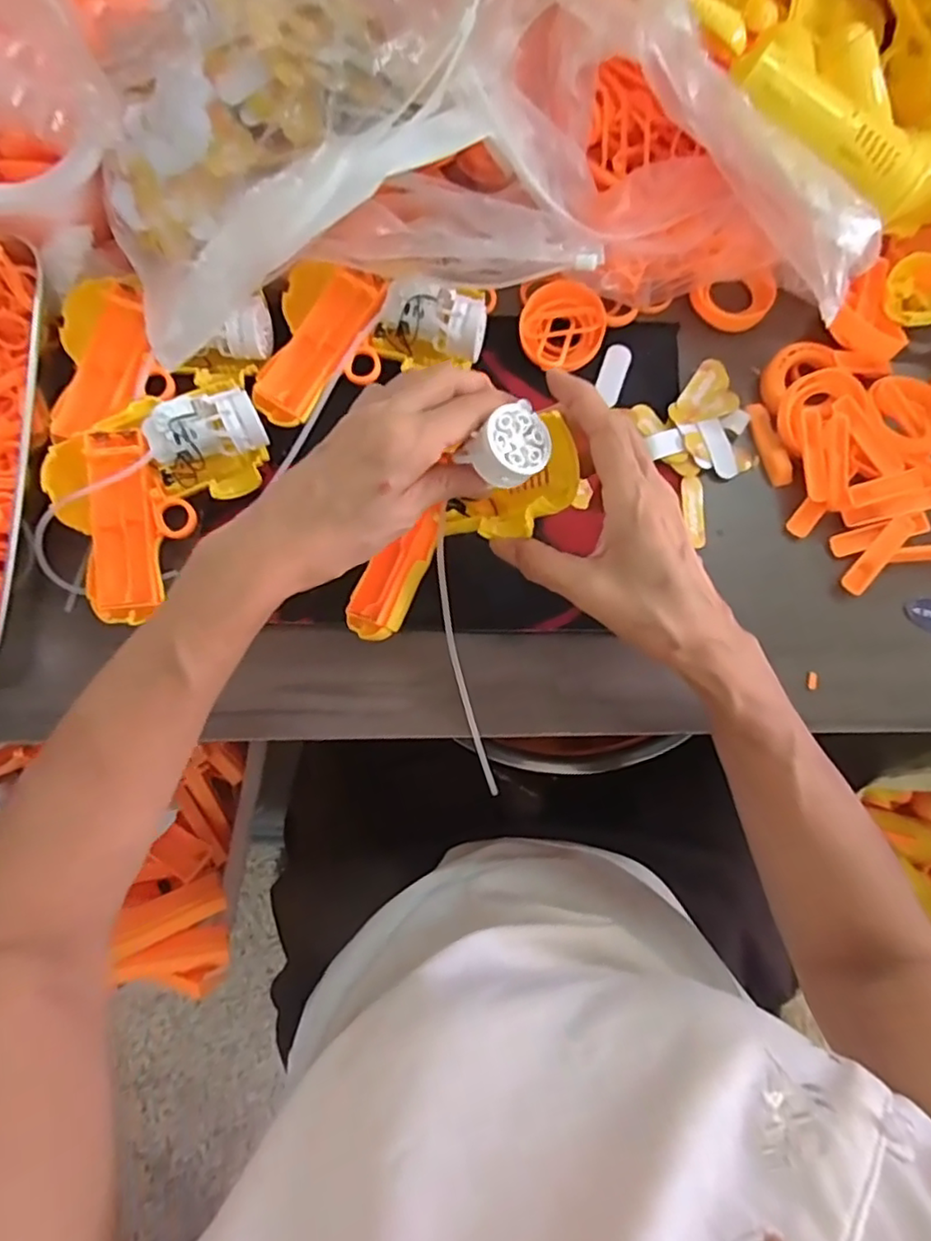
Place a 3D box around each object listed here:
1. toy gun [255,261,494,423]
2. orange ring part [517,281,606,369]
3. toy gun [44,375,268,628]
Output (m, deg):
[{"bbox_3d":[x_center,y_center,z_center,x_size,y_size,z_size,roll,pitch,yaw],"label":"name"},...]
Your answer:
[{"bbox_3d":[-0.061,-0.178,0.404,0.136,0.035,0.109,11,77,1],"label":"toy gun"},{"bbox_3d":[0.066,-0.205,0.428,0.055,0.021,0.059,0,77,-1],"label":"orange ring part"},{"bbox_3d":[-0.189,-0.076,0.383,0.151,0.035,0.124,-25,79,-7],"label":"toy gun"}]

